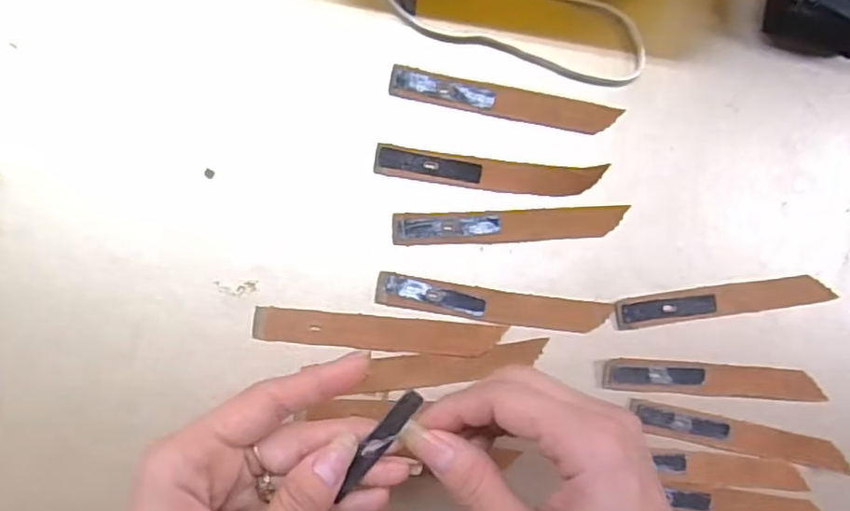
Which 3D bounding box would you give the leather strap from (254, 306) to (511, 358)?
[{"bbox_3d":[-0.023,0.039,0.325,0.124,0.004,0.017,5,86,-7],"label":"leather strap"}]

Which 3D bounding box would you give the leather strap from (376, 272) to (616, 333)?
[{"bbox_3d":[0.037,0.025,0.333,0.122,0.004,0.017,8,86,-6],"label":"leather strap"}]

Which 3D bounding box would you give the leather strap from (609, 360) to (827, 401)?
[{"bbox_3d":[0.156,0.067,0.343,0.122,0.004,0.017,4,86,-7],"label":"leather strap"}]

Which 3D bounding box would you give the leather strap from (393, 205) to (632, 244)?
[{"bbox_3d":[0.046,-0.016,0.336,0.122,0.004,0.016,-2,87,-7],"label":"leather strap"}]

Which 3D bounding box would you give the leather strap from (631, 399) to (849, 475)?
[{"bbox_3d":[0.168,0.097,0.341,0.119,0.005,0.016,13,86,-4],"label":"leather strap"}]

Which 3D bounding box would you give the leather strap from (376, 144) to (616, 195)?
[{"bbox_3d":[0.035,-0.043,0.335,0.120,0.004,0.018,5,86,-7],"label":"leather strap"}]

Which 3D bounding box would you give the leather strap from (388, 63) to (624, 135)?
[{"bbox_3d":[0.043,-0.081,0.340,0.122,0.004,0.017,10,85,-6],"label":"leather strap"}]

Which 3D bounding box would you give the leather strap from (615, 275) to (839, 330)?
[{"bbox_3d":[0.162,0.024,0.349,0.121,0.004,0.017,-7,87,-7],"label":"leather strap"}]

